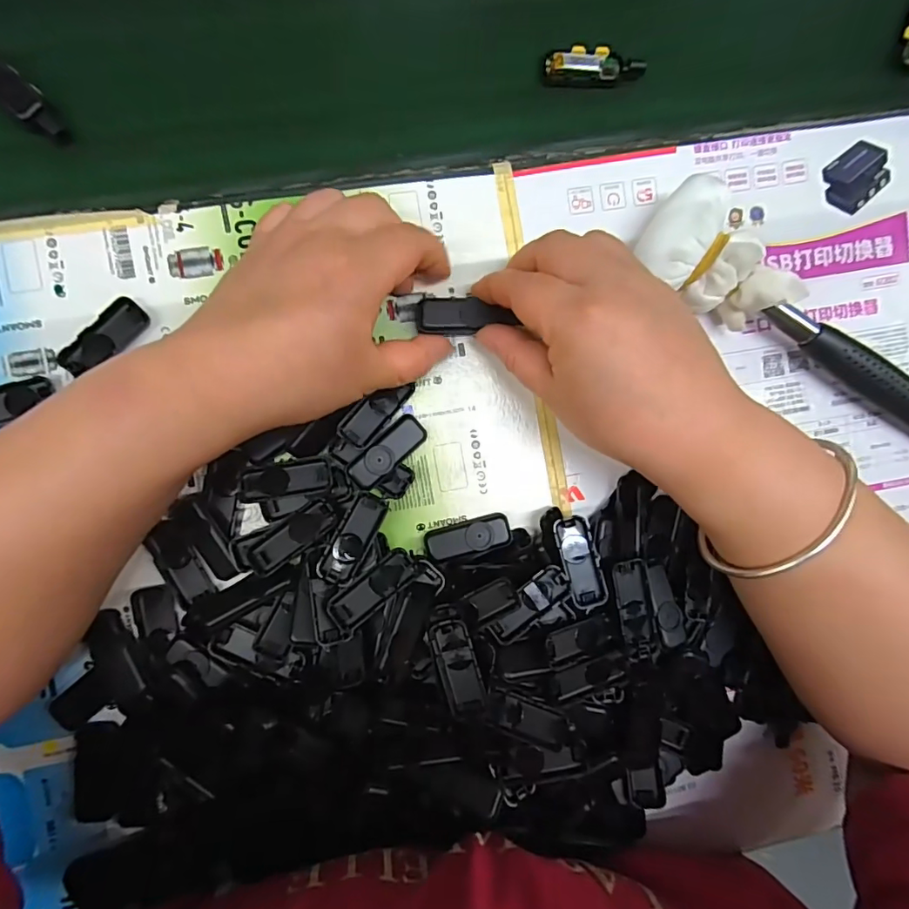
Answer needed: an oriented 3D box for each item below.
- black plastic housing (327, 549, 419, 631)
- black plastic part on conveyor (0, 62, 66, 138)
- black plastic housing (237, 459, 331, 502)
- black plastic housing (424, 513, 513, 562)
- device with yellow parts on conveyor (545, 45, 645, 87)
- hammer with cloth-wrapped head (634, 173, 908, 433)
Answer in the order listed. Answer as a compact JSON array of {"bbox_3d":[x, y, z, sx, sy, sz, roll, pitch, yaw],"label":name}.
[{"bbox_3d":[-0.041,0.065,0.243,0.046,0.004,0.017,-40,90,-12],"label":"black plastic housing"},{"bbox_3d":[-0.218,-0.179,0.244,0.049,0.007,0.018,42,86,-18],"label":"black plastic part on conveyor"},{"bbox_3d":[-0.085,0.013,0.249,0.044,0.006,0.017,-8,90,-6],"label":"black plastic housing"},{"bbox_3d":[0.008,0.044,0.263,0.046,0.007,0.018,-14,91,-5],"label":"black plastic housing"},{"bbox_3d":[0.079,-0.220,0.279,0.058,0.008,0.020,-6,90,-6],"label":"device with yellow parts on conveyor"},{"bbox_3d":[0.203,-0.061,0.265,0.233,0.036,0.045,30,87,-4],"label":"hammer with cloth-wrapped head"}]

